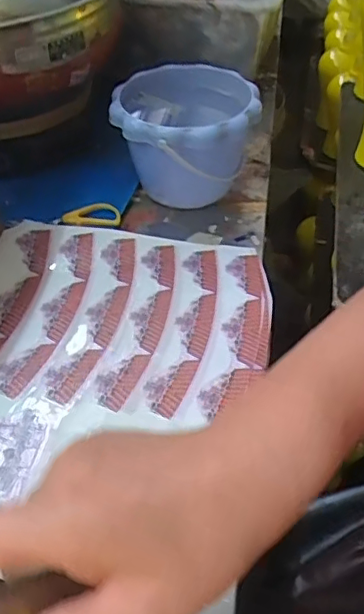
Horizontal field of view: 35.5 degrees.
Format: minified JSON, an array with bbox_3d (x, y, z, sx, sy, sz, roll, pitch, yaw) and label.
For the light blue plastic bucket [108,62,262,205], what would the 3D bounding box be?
[{"bbox_3d":[0.001,-0.185,0.640,0.152,0.115,0.163,-7,47,-6],"label":"light blue plastic bucket"}]

